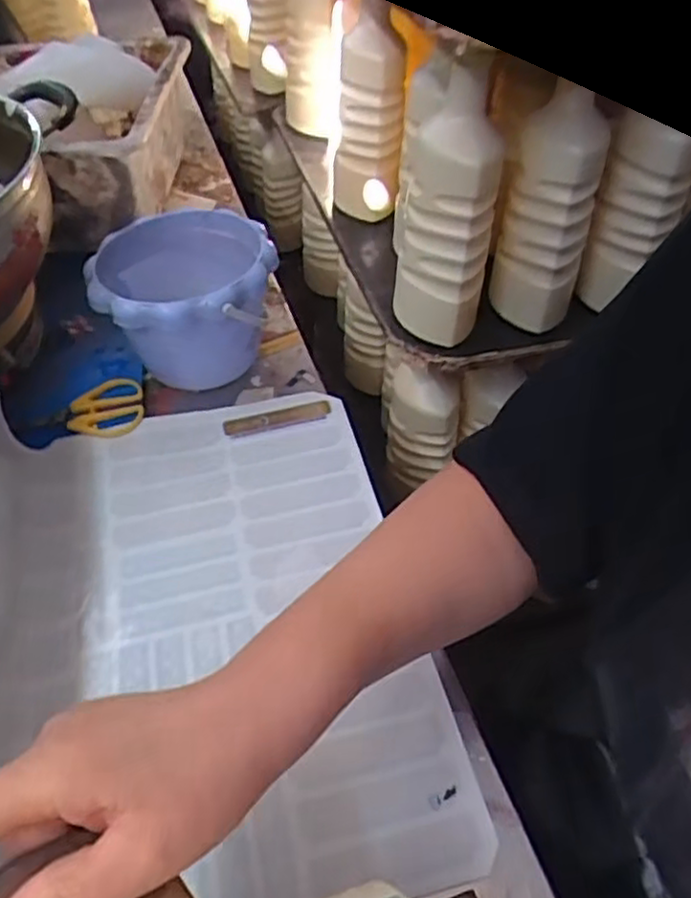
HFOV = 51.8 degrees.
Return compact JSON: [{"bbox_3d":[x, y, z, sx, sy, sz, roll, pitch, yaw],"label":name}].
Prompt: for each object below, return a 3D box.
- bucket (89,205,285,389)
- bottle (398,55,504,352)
[{"bbox_3d":[-0.137,-0.124,0.639,0.152,0.118,0.142,0,46,0],"label":"bucket"},{"bbox_3d":[0.083,-0.195,0.585,0.077,0.222,0.091,6,46,5],"label":"bottle"}]

